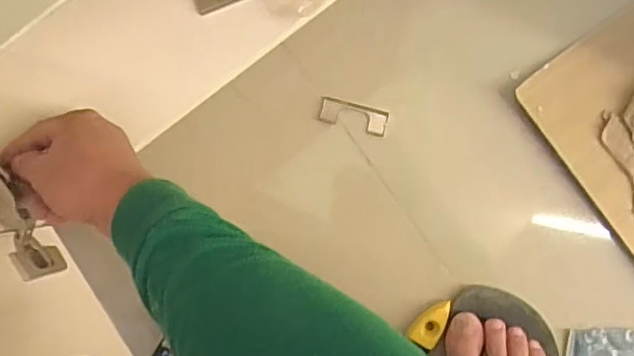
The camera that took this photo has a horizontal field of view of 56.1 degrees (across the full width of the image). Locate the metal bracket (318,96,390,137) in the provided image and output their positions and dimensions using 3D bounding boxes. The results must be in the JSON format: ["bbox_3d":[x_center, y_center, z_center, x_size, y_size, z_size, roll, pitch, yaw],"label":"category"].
[{"bbox_3d":[0.034,-0.058,0.560,0.065,0.004,0.024,15,90,2],"label":"metal bracket"}]

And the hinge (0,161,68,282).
[{"bbox_3d":[-0.243,0.025,0.464,0.024,0.053,0.121,-32,93,5],"label":"hinge"}]

